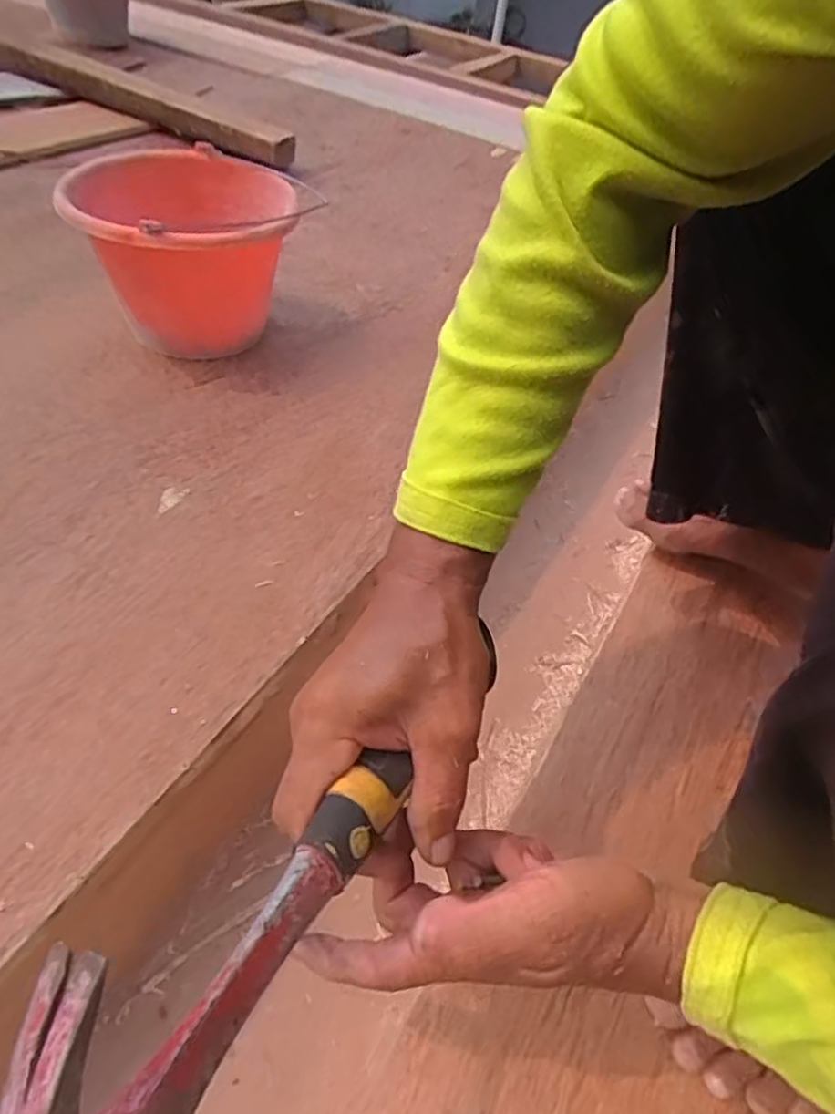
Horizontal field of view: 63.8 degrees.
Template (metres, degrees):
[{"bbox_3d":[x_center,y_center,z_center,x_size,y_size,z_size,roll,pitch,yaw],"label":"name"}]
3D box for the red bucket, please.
[{"bbox_3d":[-0.250,-0.338,0.773,0.234,0.167,0.234,-16,52,-20],"label":"red bucket"}]

